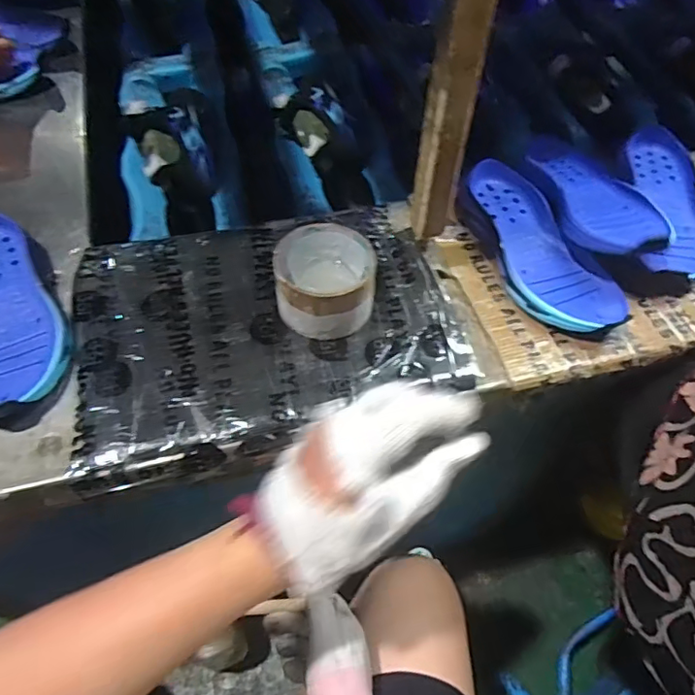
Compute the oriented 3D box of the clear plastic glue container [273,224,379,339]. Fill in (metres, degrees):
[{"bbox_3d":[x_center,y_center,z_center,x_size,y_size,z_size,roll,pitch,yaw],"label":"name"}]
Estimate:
[{"bbox_3d":[-0.019,-0.057,0.478,0.082,0.055,0.085,0,56,-1],"label":"clear plastic glue container"}]

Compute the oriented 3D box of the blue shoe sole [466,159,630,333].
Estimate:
[{"bbox_3d":[0.175,-0.095,0.537,0.080,0.035,0.207,-19,58,-13],"label":"blue shoe sole"}]

